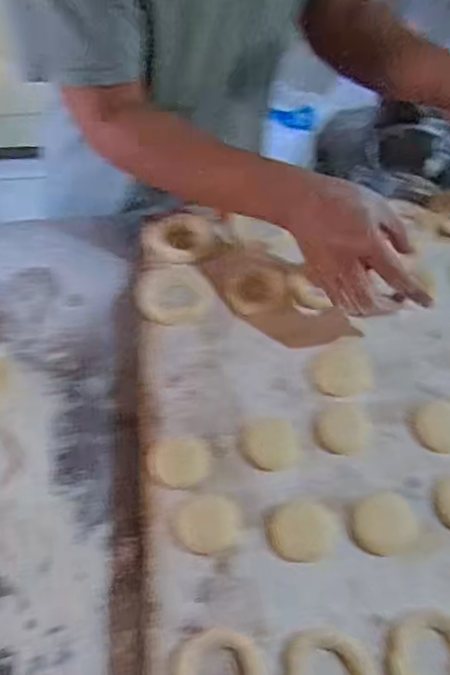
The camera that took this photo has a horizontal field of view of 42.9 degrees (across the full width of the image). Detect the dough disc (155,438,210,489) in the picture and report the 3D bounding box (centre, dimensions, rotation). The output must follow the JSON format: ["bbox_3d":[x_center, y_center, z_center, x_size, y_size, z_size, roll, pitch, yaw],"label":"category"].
[{"bbox_3d":[-0.038,0.110,0.511,0.047,0.004,0.044,-7,60,-7],"label":"dough disc"}]

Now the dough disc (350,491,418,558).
[{"bbox_3d":[0.137,0.159,0.492,0.055,0.004,0.049,-8,60,-8],"label":"dough disc"}]

